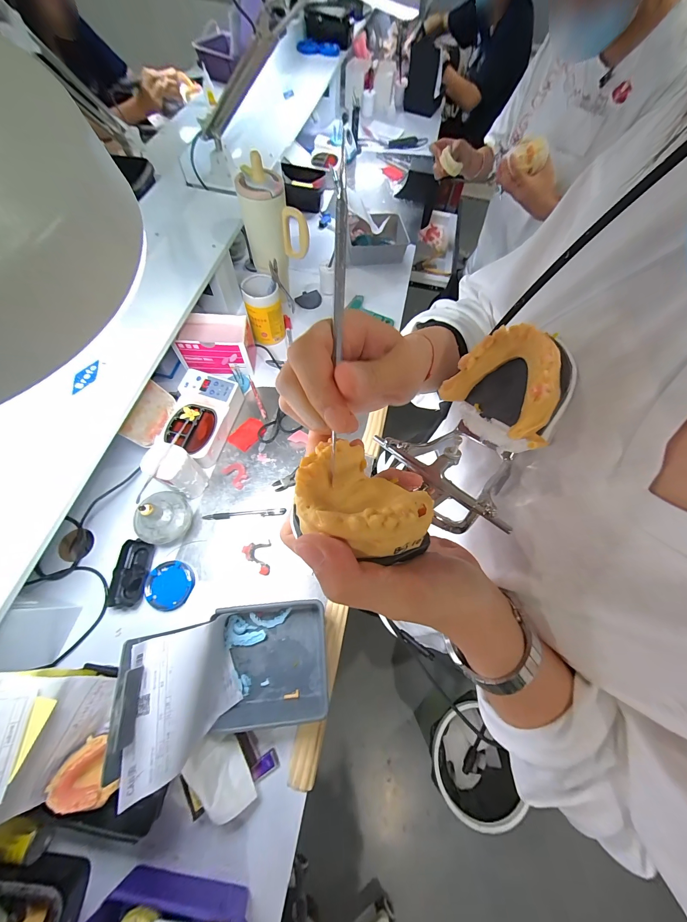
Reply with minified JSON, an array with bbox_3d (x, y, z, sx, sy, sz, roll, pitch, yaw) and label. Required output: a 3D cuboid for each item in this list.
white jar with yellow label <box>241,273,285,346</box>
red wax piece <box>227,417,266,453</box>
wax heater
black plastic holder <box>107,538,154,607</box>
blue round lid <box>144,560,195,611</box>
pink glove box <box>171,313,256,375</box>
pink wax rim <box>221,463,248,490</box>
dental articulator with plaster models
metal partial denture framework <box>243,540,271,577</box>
[{"bbox_3d":[-0.188,-0.357,0.725,0.080,0.120,0.081,-15,68,-9],"label":"white jar with yellow label"},{"bbox_3d":[-0.211,-0.061,0.672,0.055,0.005,0.079,34,70,11],"label":"red wax piece"},{"bbox_3d":[-0.296,-0.093,0.641,0.114,0.069,0.187,15,67,4],"label":"wax heater"},{"bbox_3d":[-0.371,0.195,0.533,0.050,0.025,0.106,3,67,-1],"label":"black plastic holder"},{"bbox_3d":[-0.307,0.219,0.536,0.077,0.009,0.078,1,67,-2],"label":"blue round lid"},{"bbox_3d":[-0.291,-0.262,0.694,0.154,0.098,0.097,-1,67,-3],"label":"pink glove box"},{"bbox_3d":[-0.217,0.028,0.620,0.040,0.006,0.058,-41,74,-17],"label":"pink wax rim"},{"bbox_3d":[0.057,-0.005,0.182,0.179,0.089,0.077,-31,71,-25],"label":"dental articulator with plaster models"},{"bbox_3d":[-0.156,0.179,0.556,0.049,0.012,0.060,-12,68,-8],"label":"metal partial denture framework"}]

